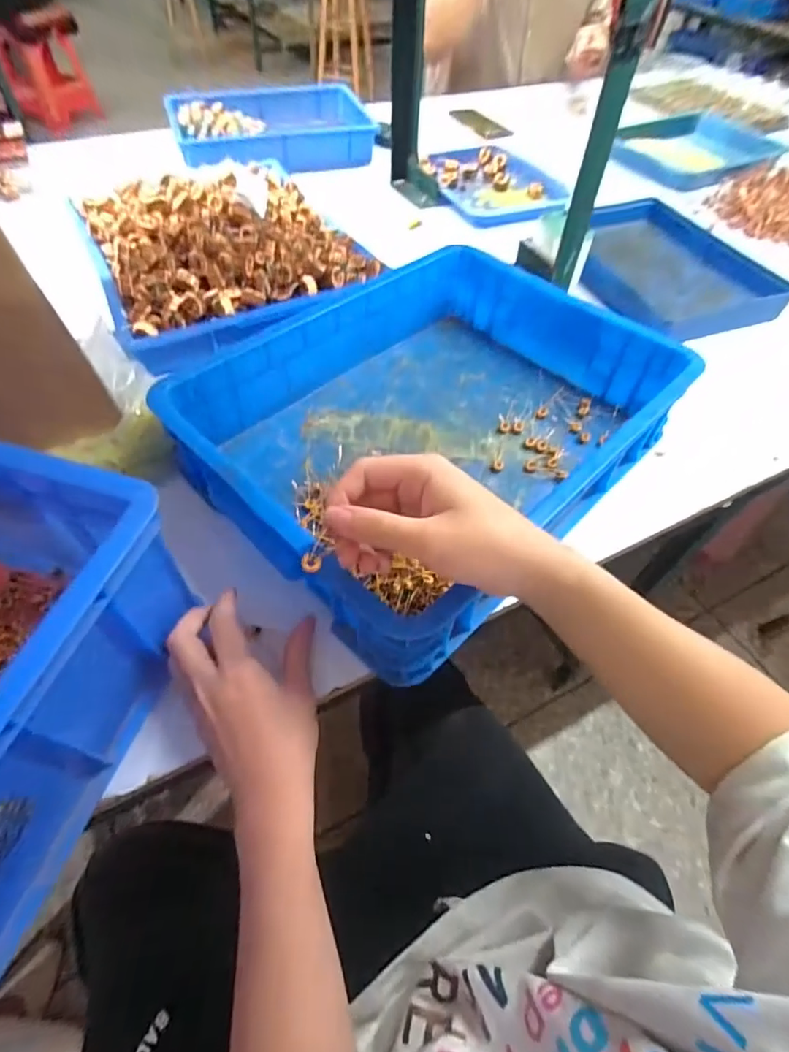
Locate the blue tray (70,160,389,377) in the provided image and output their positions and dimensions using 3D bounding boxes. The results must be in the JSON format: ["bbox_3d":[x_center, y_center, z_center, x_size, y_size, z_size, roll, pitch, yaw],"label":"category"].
[{"bbox_3d":[-0.233,-0.386,0.675,0.325,0.089,0.399,-23,59,-18],"label":"blue tray"}]

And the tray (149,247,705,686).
[{"bbox_3d":[0.040,-0.113,0.494,0.426,0.091,0.318,-34,63,-23],"label":"tray"}]

